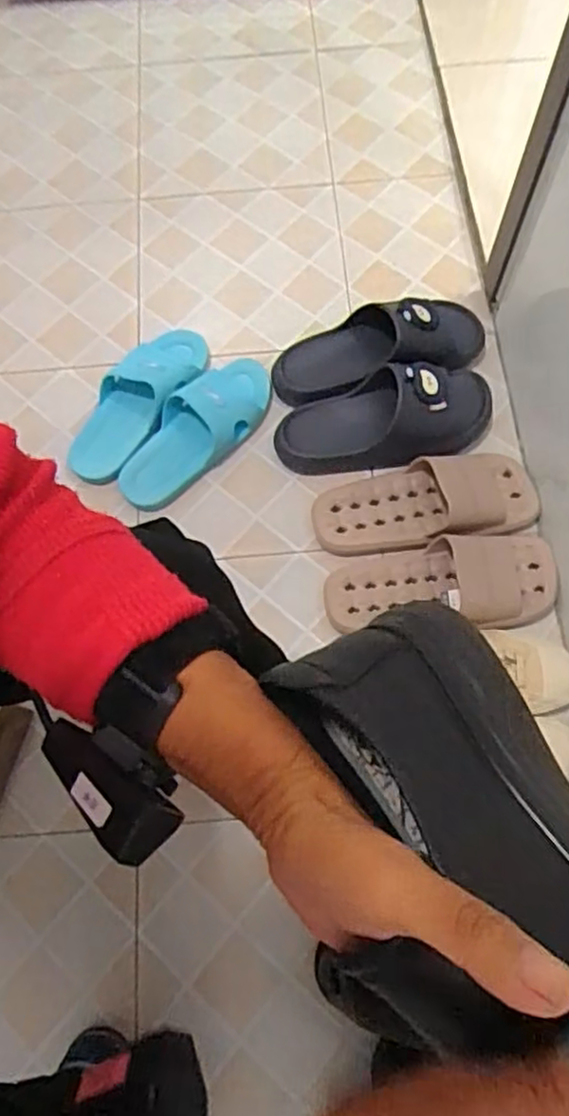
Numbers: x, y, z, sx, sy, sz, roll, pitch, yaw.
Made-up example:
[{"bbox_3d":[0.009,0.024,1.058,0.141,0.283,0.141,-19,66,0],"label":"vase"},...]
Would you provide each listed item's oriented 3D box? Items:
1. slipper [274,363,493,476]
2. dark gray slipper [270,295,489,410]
[{"bbox_3d":[0.124,-0.178,0.849,0.263,0.072,0.119,-4,70,0],"label":"slipper"},{"bbox_3d":[0.126,-0.271,0.895,0.283,0.094,0.117,-17,70,-4],"label":"dark gray slipper"}]

